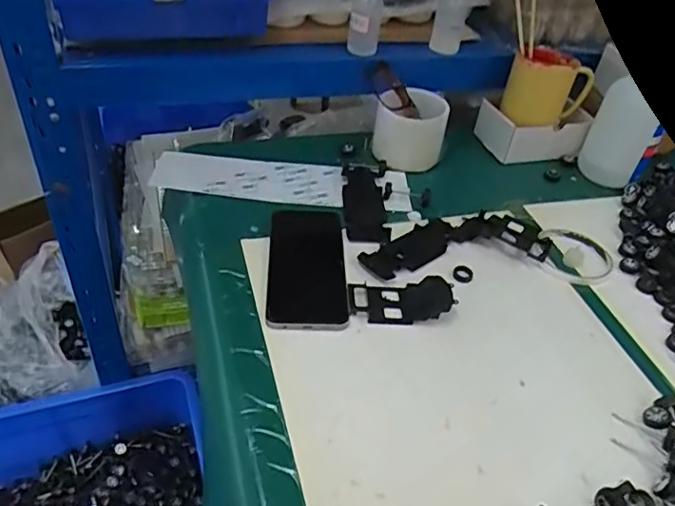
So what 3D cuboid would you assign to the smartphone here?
[{"bbox_3d":[-0.031,0.009,0.559,0.074,0.008,0.173,2,42,-6],"label":"smartphone"}]

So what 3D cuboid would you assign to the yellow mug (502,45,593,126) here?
[{"bbox_3d":[0.266,-0.214,0.737,0.108,0.077,0.074,-27,52,-33],"label":"yellow mug"}]

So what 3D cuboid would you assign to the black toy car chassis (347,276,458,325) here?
[{"bbox_3d":[0.058,0.040,0.525,0.093,0.022,0.048,1,42,-7],"label":"black toy car chassis"}]

